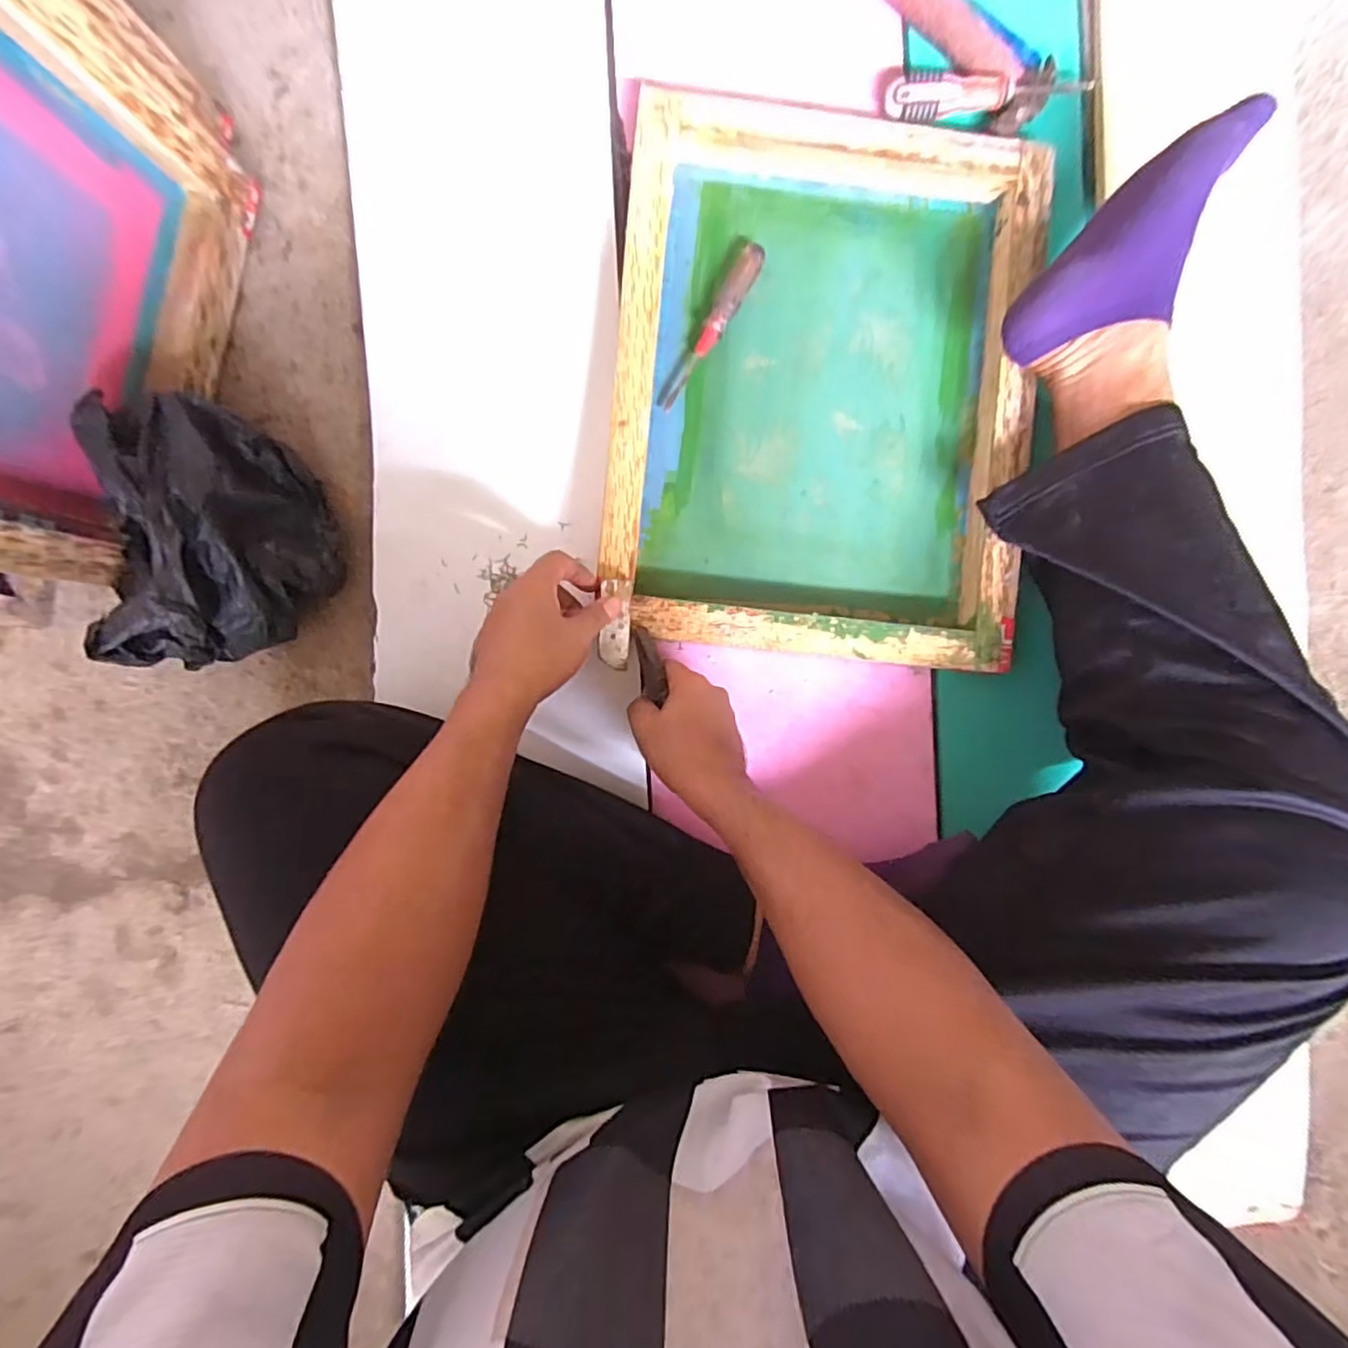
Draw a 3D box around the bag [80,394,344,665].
[{"bbox_3d":[-0.369,-0.113,0.499,0.135,0.127,0.192,-14,92,-2],"label":"bag"}]

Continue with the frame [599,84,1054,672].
[{"bbox_3d":[0.130,-0.248,0.558,0.360,0.056,0.462,4,91,-3],"label":"frame"}]

